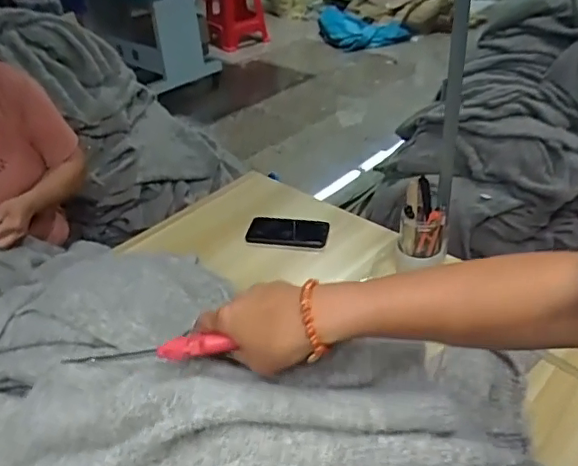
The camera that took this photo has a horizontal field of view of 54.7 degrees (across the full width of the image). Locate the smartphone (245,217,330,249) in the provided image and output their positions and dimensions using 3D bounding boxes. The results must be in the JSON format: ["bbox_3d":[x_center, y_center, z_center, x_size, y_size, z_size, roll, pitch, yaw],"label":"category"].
[{"bbox_3d":[-0.002,-0.004,1.094,0.156,0.015,0.080,4,41,8],"label":"smartphone"}]

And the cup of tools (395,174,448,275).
[{"bbox_3d":[0.229,-0.013,0.949,0.081,0.128,0.068,10,38,17],"label":"cup of tools"}]

